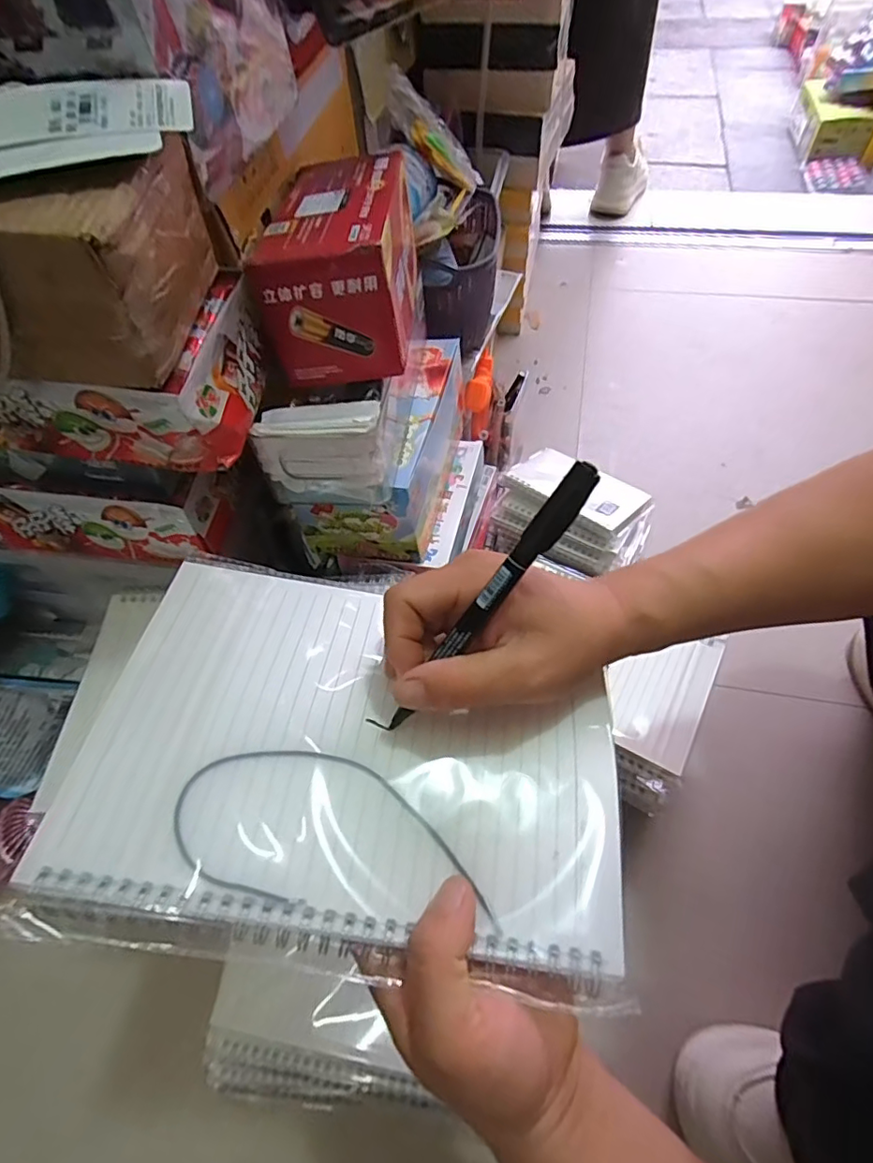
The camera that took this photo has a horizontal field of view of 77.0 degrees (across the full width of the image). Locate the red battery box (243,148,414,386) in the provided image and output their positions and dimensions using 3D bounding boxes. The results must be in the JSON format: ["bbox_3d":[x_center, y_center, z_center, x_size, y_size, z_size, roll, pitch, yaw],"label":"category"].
[{"bbox_3d":[-0.070,-0.253,0.422,0.101,0.085,0.193,-2,56,2],"label":"red battery box"}]

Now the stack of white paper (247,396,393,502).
[{"bbox_3d":[-0.083,-0.103,0.418,0.091,0.073,0.052,2,57,4],"label":"stack of white paper"}]

